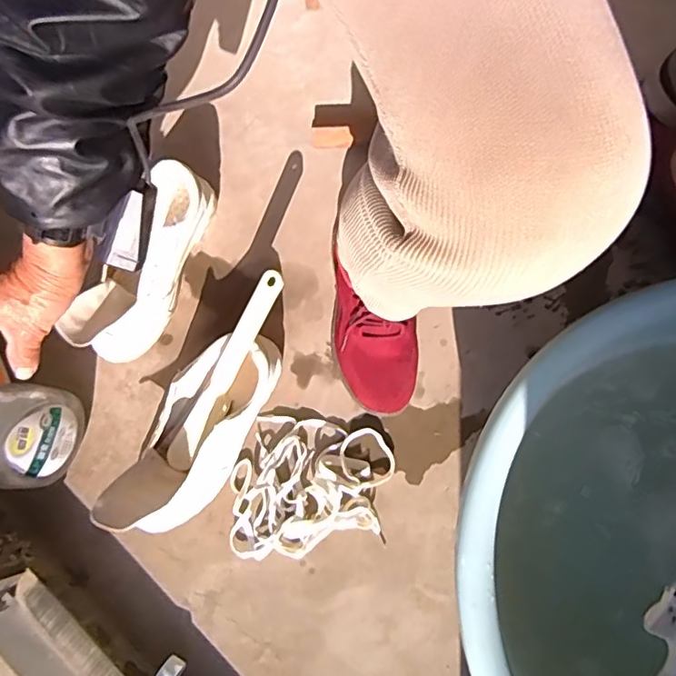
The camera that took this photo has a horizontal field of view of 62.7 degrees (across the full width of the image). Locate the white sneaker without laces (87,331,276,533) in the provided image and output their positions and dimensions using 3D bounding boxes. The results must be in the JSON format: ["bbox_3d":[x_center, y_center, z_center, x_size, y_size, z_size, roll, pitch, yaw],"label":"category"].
[{"bbox_3d":[-0.162,0.109,0.617,0.104,0.088,0.224,26,79,7],"label":"white sneaker without laces"}]

